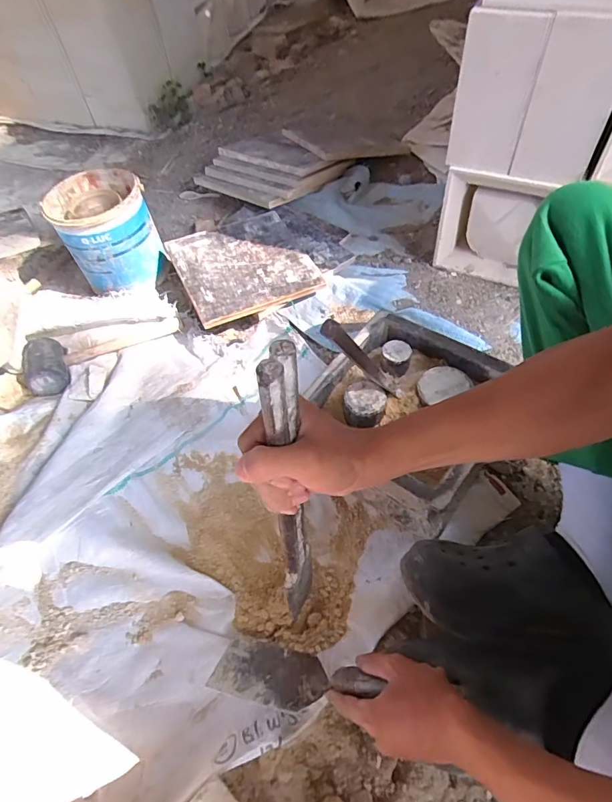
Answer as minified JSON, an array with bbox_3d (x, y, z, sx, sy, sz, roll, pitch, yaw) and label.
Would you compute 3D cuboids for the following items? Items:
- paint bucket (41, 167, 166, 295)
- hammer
[{"bbox_3d":[-0.385,-0.326,0.890,0.166,0.181,0.161,-3,53,5],"label":"paint bucket"},{"bbox_3d":[-0.387,-0.109,0.833,0.297,0.057,0.086,-28,57,-13],"label":"hammer"}]

